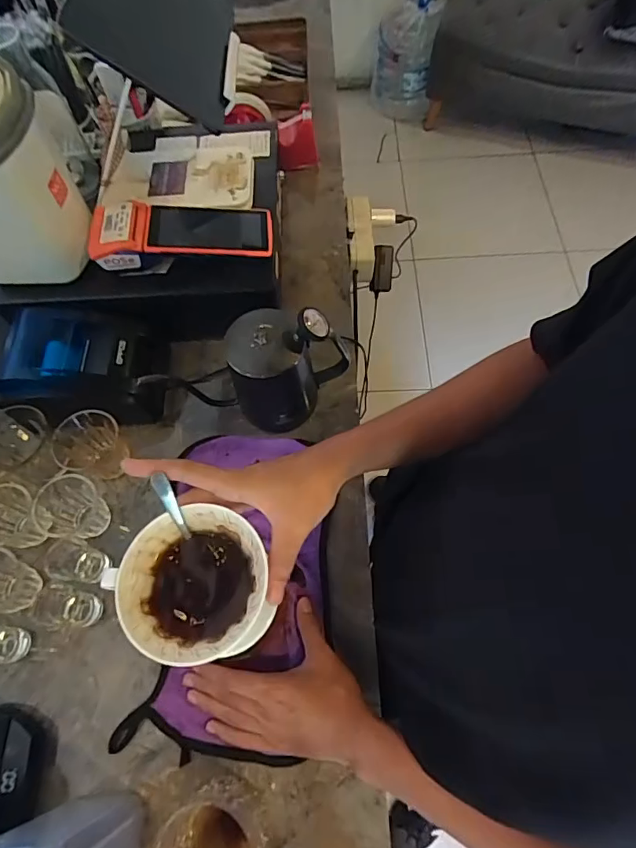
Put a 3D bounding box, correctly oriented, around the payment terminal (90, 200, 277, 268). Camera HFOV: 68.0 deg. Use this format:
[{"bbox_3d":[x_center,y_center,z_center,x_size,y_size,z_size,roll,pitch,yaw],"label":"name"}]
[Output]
[{"bbox_3d":[-0.169,-0.244,0.588,0.215,0.044,0.086,-8,64,-1],"label":"payment terminal"}]

